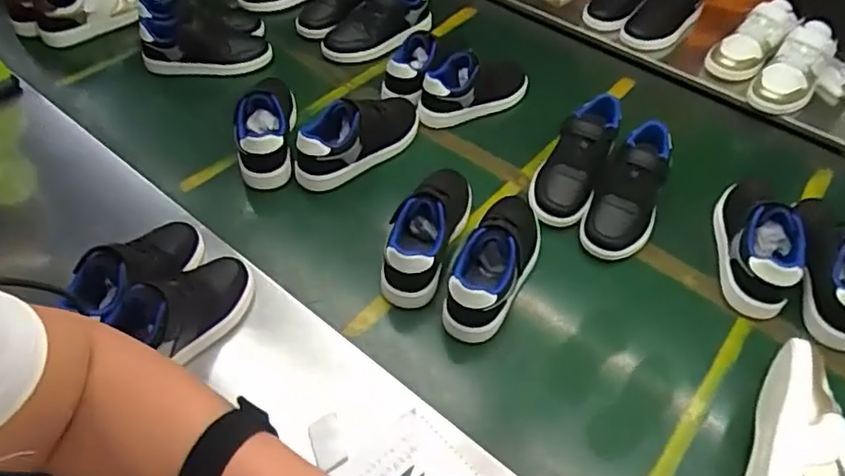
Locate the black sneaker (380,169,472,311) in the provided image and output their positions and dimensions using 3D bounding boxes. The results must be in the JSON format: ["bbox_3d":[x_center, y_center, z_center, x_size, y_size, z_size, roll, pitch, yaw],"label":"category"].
[{"bbox_3d":[0.008,-0.020,0.811,0.082,0.089,0.222,19,53,11],"label":"black sneaker"}]

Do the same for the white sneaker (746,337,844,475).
[{"bbox_3d":[0.388,0.220,0.628,0.099,0.085,0.216,26,55,16],"label":"white sneaker"}]

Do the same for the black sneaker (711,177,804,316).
[{"bbox_3d":[0.433,-0.005,0.812,0.071,0.113,0.213,12,52,5],"label":"black sneaker"}]

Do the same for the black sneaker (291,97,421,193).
[{"bbox_3d":[-0.091,-0.153,0.921,0.217,0.088,0.091,-21,56,-19],"label":"black sneaker"}]

